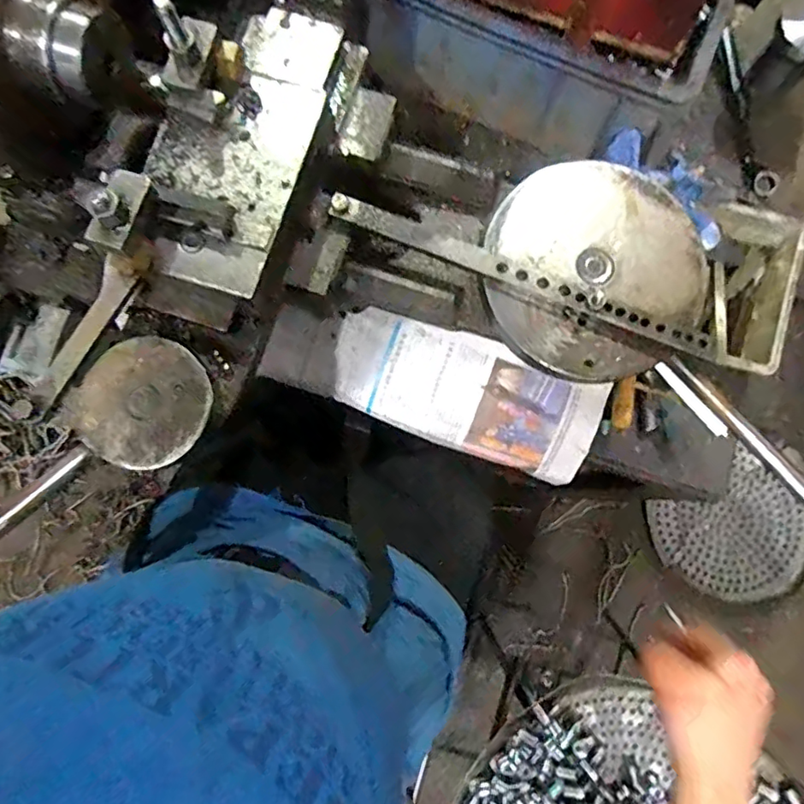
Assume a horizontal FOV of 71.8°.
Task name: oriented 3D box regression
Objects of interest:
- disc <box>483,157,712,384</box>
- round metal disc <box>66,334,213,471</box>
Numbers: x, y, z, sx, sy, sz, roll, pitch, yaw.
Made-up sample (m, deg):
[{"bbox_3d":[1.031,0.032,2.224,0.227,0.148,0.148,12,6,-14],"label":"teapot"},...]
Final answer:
[{"bbox_3d":[0.168,-0.114,0.475,0.184,0.021,0.190,0,80,-1],"label":"disc"},{"bbox_3d":[-0.199,0.001,0.425,0.101,0.014,0.099,0,80,-1],"label":"round metal disc"}]

